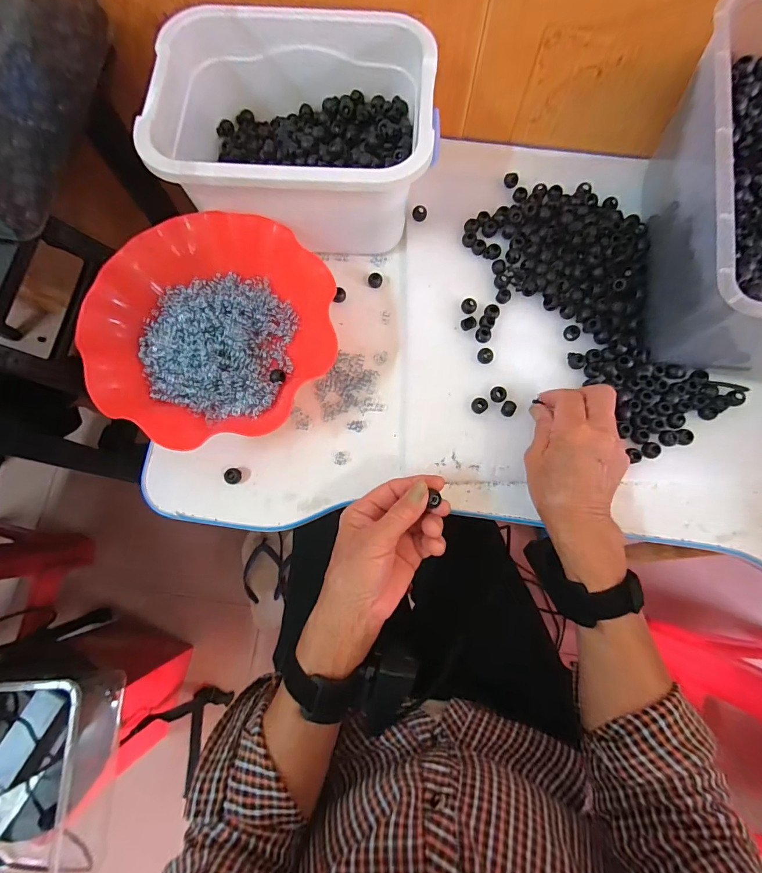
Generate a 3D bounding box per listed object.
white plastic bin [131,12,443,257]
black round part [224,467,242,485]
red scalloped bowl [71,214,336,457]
[{"bbox_3d":[-0.075,-0.292,0.400,0.252,0.107,0.185,3,78,1],"label":"white plastic bin"},{"bbox_3d":[-0.143,0.038,0.390,0.016,0.010,0.016,0,78,1],"label":"black round part"},{"bbox_3d":[-0.158,-0.098,0.389,0.221,0.061,0.210,0,78,1],"label":"red scalloped bowl"}]

